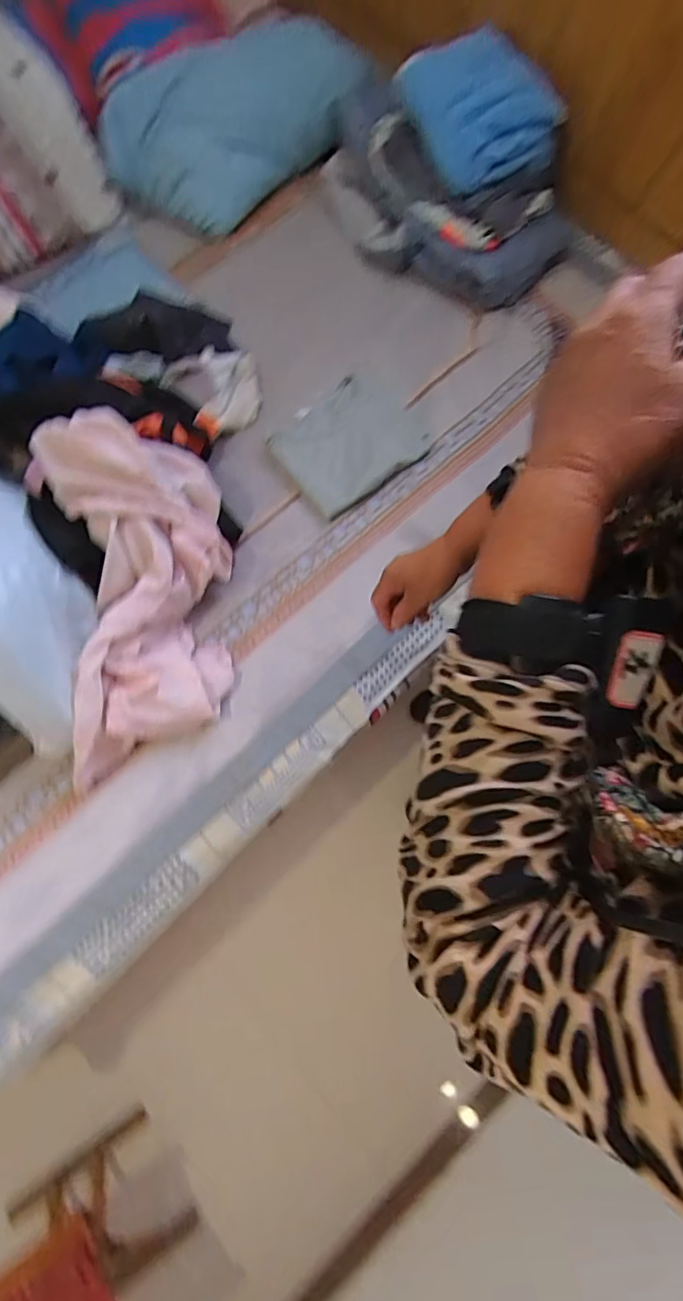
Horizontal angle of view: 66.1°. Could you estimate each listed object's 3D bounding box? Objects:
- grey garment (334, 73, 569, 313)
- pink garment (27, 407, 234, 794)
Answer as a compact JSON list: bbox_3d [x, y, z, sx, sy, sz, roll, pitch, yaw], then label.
[{"bbox_3d":[0.191,-0.900,1.051,0.515,0.139,0.232,28,78,6],"label":"grey garment"},{"bbox_3d":[-0.324,-0.079,0.847,0.266,0.155,0.565,-1,95,-1],"label":"pink garment"}]

